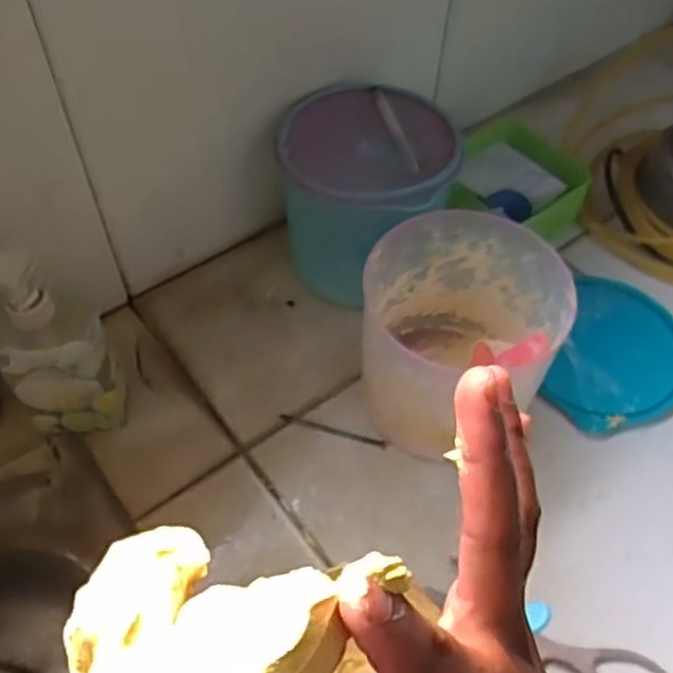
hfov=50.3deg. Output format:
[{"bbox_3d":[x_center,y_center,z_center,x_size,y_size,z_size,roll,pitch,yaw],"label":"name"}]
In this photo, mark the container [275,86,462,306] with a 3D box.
[{"bbox_3d":[0.025,-0.127,0.723,0.146,0.165,0.168,-37,64,-24],"label":"container"}]

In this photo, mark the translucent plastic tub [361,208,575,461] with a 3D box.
[{"bbox_3d":[0.102,-0.005,0.630,0.158,0.152,0.145,-7,55,-7],"label":"translucent plastic tub"}]

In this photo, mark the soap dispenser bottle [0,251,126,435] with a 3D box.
[{"bbox_3d":[-0.225,0.018,0.575,0.088,0.199,0.053,-22,59,-16],"label":"soap dispenser bottle"}]

